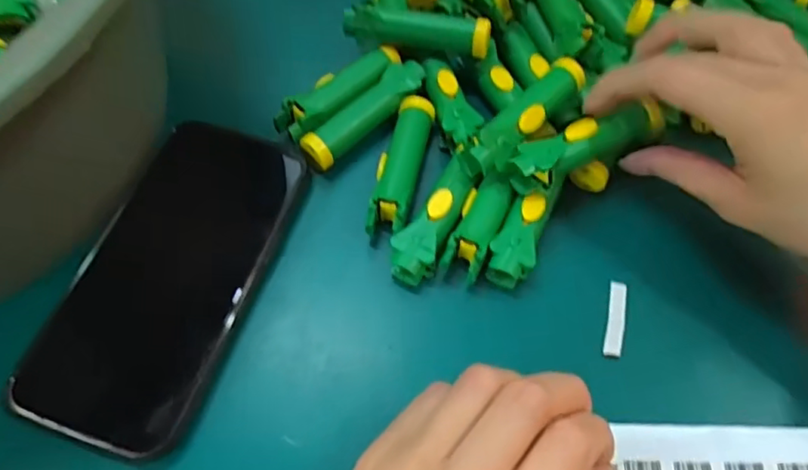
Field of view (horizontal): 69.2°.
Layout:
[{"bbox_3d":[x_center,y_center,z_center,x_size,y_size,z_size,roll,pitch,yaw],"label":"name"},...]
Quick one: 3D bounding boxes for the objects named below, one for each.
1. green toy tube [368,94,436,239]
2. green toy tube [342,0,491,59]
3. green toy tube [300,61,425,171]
[{"bbox_3d":[-0.001,-0.035,0.308,0.021,0.021,0.084,11,62,5],"label":"green toy tube"},{"bbox_3d":[0.008,-0.116,0.328,0.080,0.024,0.021,13,62,6],"label":"green toy tube"},{"bbox_3d":[-0.021,-0.064,0.323,0.019,0.022,0.083,40,68,19],"label":"green toy tube"}]

